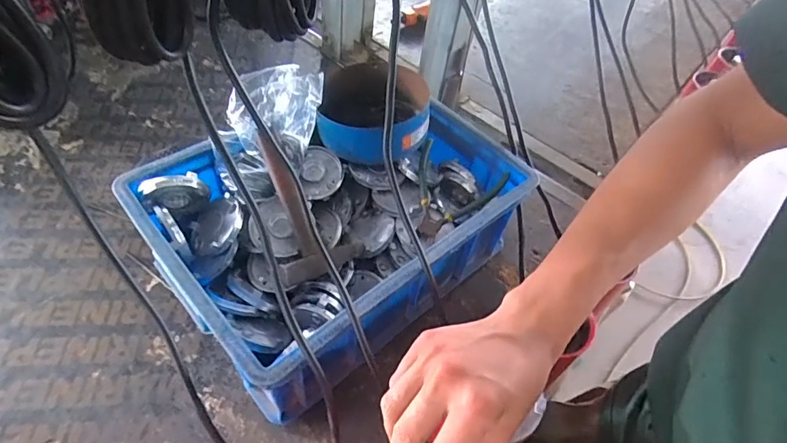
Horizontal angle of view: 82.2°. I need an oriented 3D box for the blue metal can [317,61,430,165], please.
[{"bbox_3d":[-0.024,-0.139,0.579,0.127,0.062,0.131,4,52,-5],"label":"blue metal can"}]

